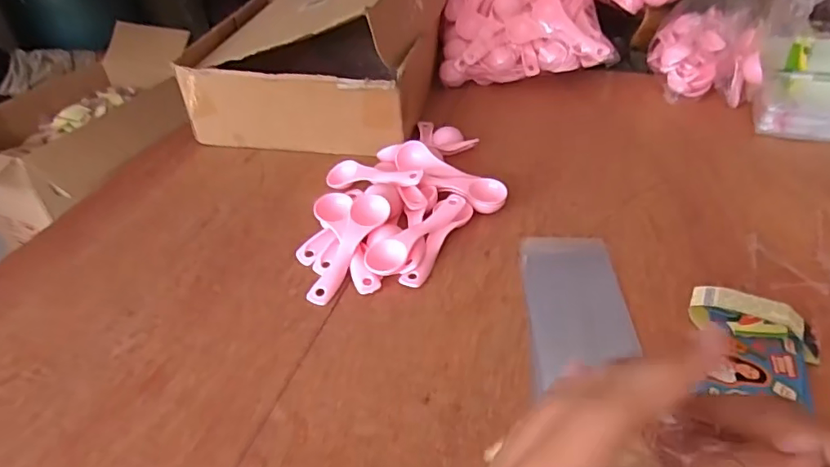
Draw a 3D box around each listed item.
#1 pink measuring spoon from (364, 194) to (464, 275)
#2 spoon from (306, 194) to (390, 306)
[{"bbox_3d":[0.002,0.000,0.479,0.033,0.021,0.106,29,49,34],"label":"pink measuring spoon"},{"bbox_3d":[-0.056,0.012,0.473,0.030,0.010,0.112,13,60,26],"label":"spoon"}]

